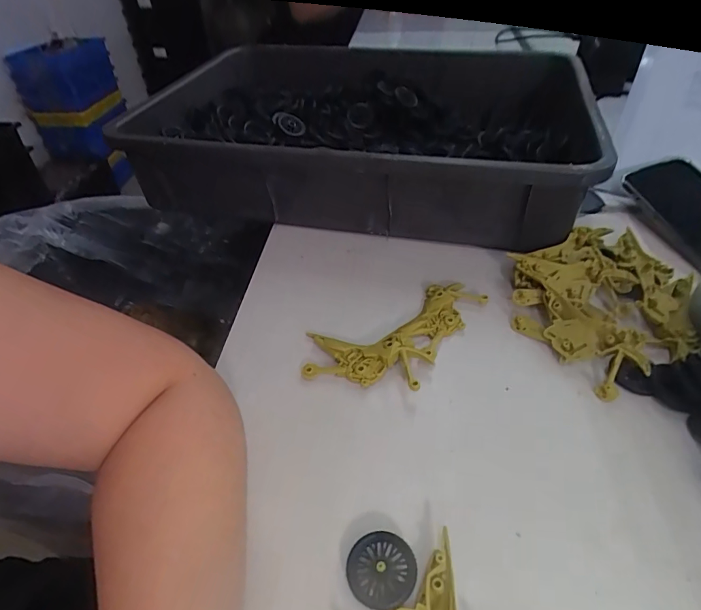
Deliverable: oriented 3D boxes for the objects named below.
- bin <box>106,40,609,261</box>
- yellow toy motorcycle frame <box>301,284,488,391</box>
[{"bbox_3d":[0.018,-0.209,0.550,0.481,0.119,0.335,7,45,12],"label":"bin"},{"bbox_3d":[0.037,0.020,0.370,0.090,0.020,0.152,28,52,29],"label":"yellow toy motorcycle frame"}]

